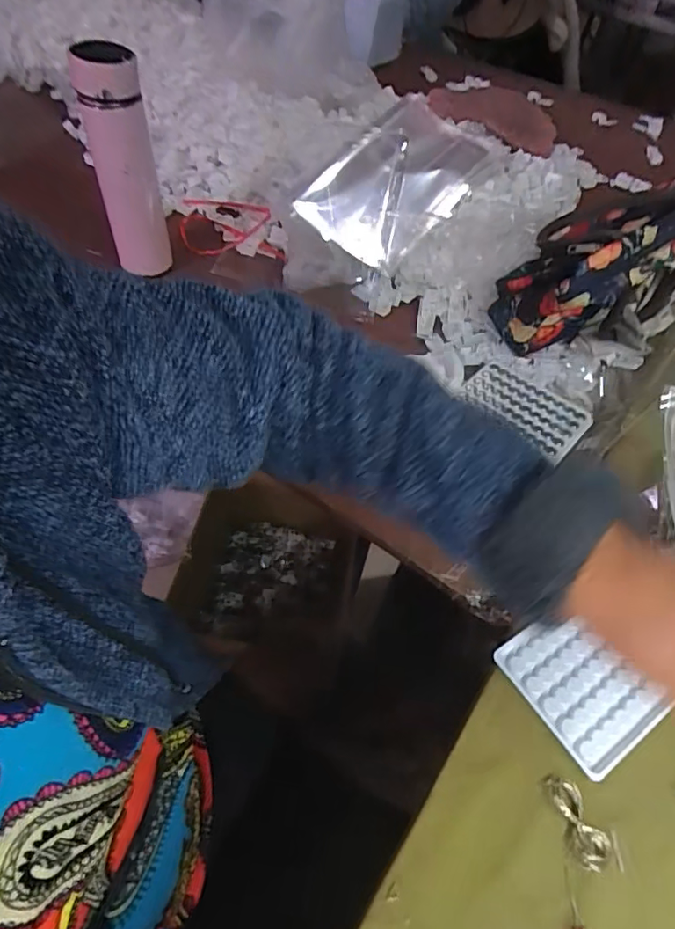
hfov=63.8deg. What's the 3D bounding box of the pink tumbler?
[{"bbox_3d":[-0.239,-0.327,0.621,0.074,0.235,0.076,-15,56,-16],"label":"pink tumbler"}]

